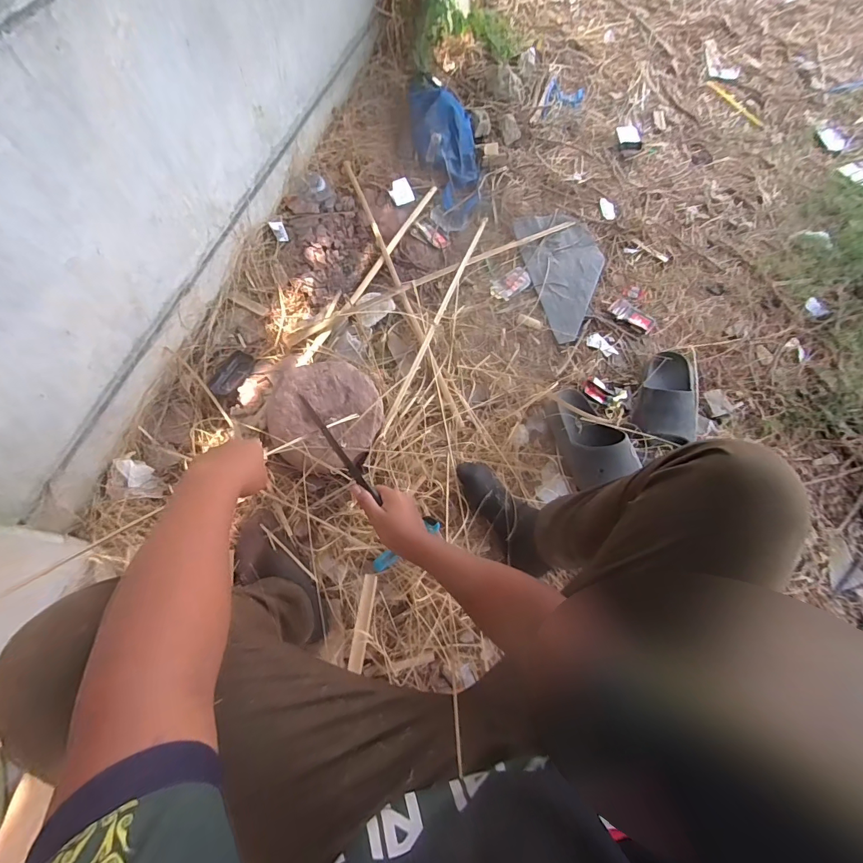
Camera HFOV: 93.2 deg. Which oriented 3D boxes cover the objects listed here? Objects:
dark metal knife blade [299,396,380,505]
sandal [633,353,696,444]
[{"bbox_3d":[-0.150,0.030,0.657,0.016,0.021,0.207,-36,81,-11],"label":"dark metal knife blade"},{"bbox_3d":[0.515,-0.088,0.872,0.123,0.062,0.241,23,60,5],"label":"sandal"}]

